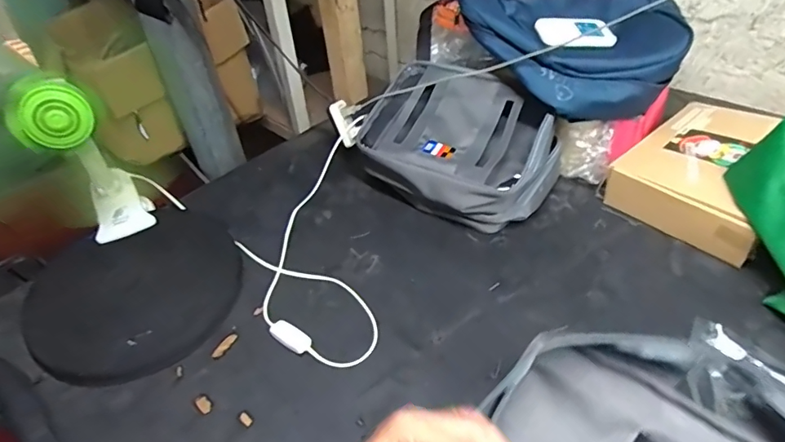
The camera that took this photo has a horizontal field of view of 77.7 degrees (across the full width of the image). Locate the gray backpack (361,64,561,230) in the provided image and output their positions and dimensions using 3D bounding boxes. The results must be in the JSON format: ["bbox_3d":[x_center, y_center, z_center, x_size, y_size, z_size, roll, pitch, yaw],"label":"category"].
[{"bbox_3d":[0.100,-0.114,0.797,0.296,0.160,0.213,24,49,29],"label":"gray backpack"}]

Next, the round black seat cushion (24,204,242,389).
[{"bbox_3d":[-0.347,0.095,0.681,0.271,0.036,0.260,-3,41,3],"label":"round black seat cushion"}]

